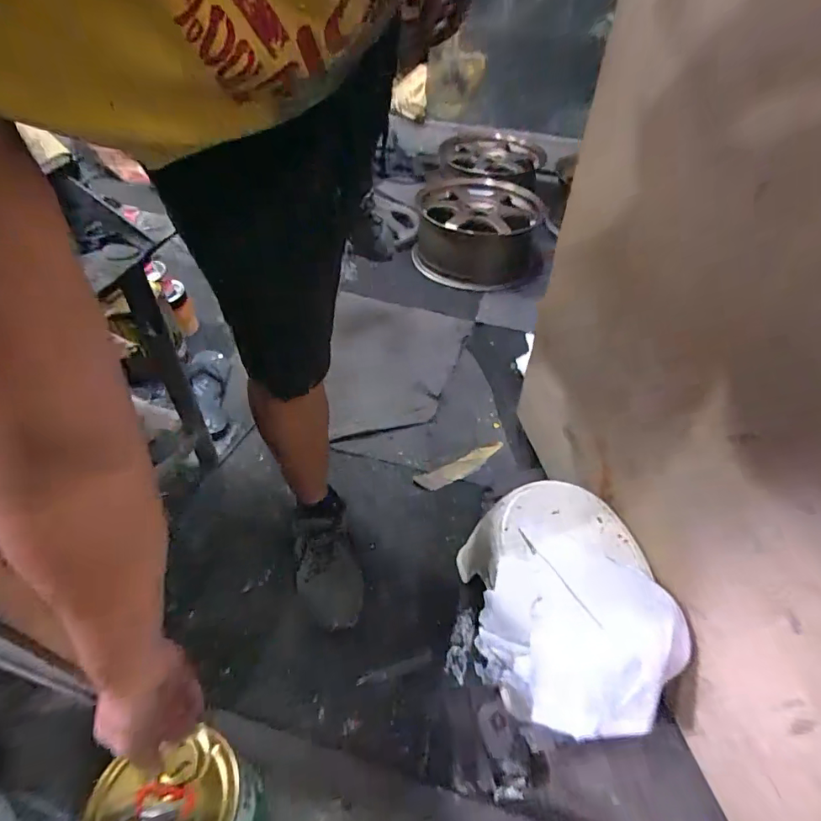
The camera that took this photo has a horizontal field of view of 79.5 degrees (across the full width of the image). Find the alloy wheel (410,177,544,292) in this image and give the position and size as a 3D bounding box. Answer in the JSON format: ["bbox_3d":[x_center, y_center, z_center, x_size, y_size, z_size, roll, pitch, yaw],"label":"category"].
[{"bbox_3d":[0.224,-0.619,1.707,0.416,0.234,0.359,3,46,3],"label":"alloy wheel"}]

